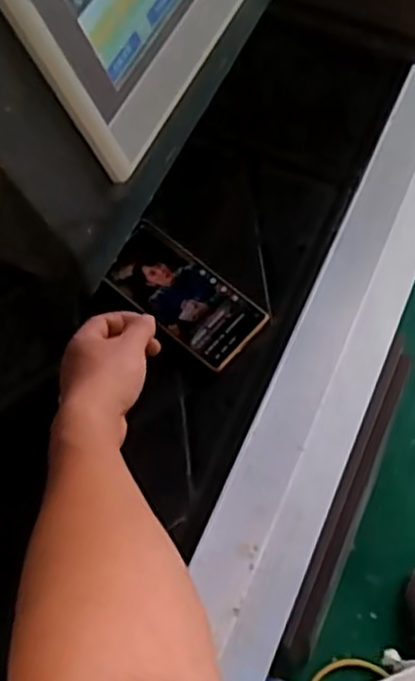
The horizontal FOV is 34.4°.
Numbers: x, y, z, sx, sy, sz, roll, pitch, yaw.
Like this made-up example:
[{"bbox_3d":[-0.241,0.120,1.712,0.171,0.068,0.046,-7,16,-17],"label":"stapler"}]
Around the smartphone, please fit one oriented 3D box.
[{"bbox_3d":[-0.023,-0.044,0.627,0.152,0.008,0.073,39,72,15],"label":"smartphone"}]

